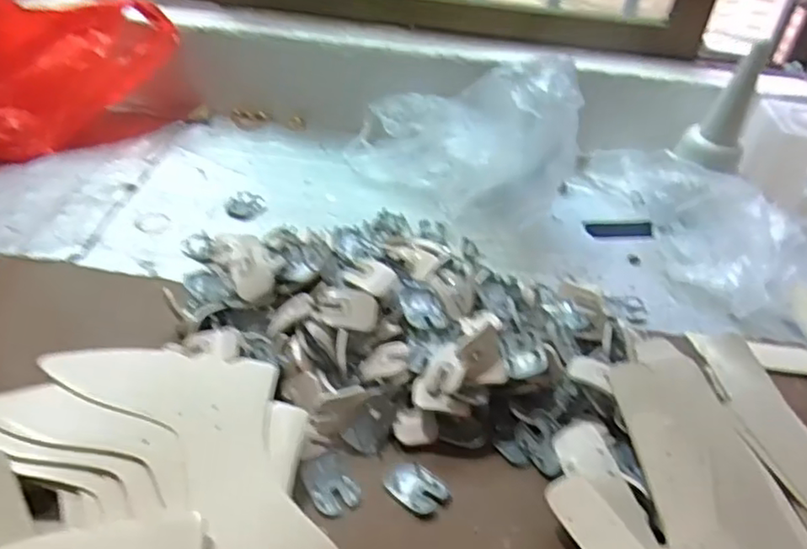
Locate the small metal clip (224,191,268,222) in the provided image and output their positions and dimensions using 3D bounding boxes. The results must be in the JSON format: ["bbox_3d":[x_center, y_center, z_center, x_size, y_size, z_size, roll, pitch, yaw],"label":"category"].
[{"bbox_3d":[-0.162,-0.074,0.667,0.034,0.013,0.045,21,40,17],"label":"small metal clip"}]

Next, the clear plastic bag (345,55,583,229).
[{"bbox_3d":[0.048,-0.155,0.686,0.271,0.167,0.106,25,41,22],"label":"clear plastic bag"}]

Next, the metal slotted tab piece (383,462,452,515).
[{"bbox_3d":[0.009,0.140,0.424,0.041,0.004,0.029,32,44,29],"label":"metal slotted tab piece"}]

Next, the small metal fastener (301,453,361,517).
[{"bbox_3d":[-0.048,0.135,0.417,0.030,0.006,0.041,-21,45,-31],"label":"small metal fastener"}]

